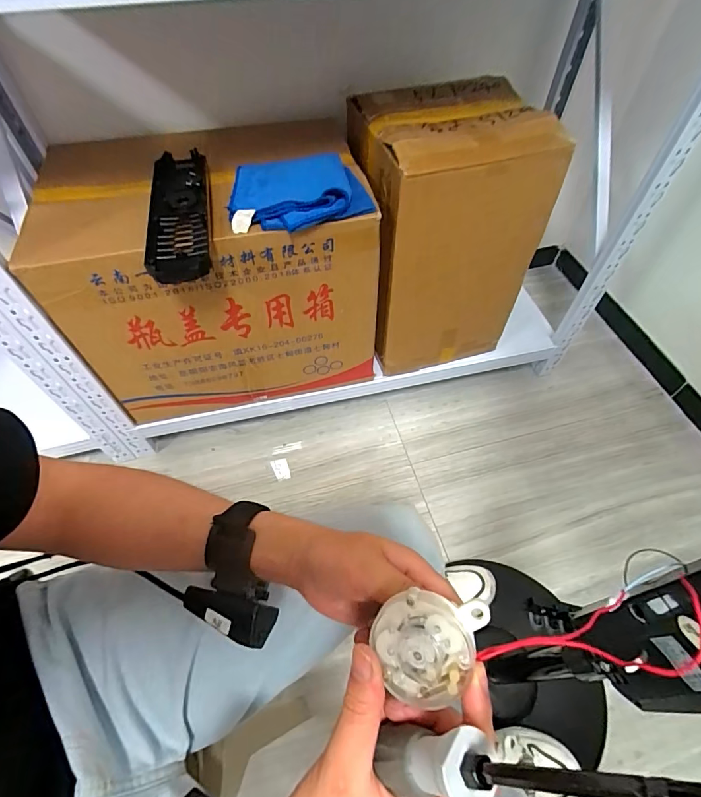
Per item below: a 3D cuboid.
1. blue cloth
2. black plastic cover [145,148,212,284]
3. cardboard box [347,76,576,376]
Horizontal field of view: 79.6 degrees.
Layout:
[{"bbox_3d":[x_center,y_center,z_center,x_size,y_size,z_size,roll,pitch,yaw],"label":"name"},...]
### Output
[{"bbox_3d":[-0.094,-0.370,0.753,0.241,0.060,0.202,-6,55,-4],"label":"blue cloth"},{"bbox_3d":[-0.283,-0.321,0.703,0.086,0.044,0.392,-10,55,-7],"label":"black plastic cover"},{"bbox_3d":[0.196,-0.353,0.982,0.330,0.550,0.284,-10,55,-7],"label":"cardboard box"}]

